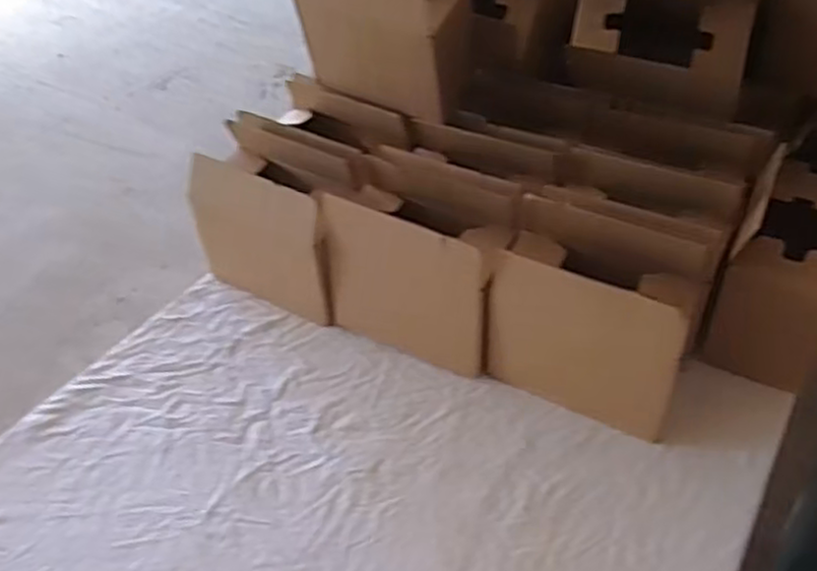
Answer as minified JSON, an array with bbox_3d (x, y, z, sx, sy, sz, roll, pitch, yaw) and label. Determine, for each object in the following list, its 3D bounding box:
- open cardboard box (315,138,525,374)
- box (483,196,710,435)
[{"bbox_3d":[0.016,-0.033,1.022,0.256,0.226,0.134,19,45,24],"label":"open cardboard box"},{"bbox_3d":[0.226,0.044,0.929,0.233,0.224,0.126,22,47,24],"label":"box"}]

